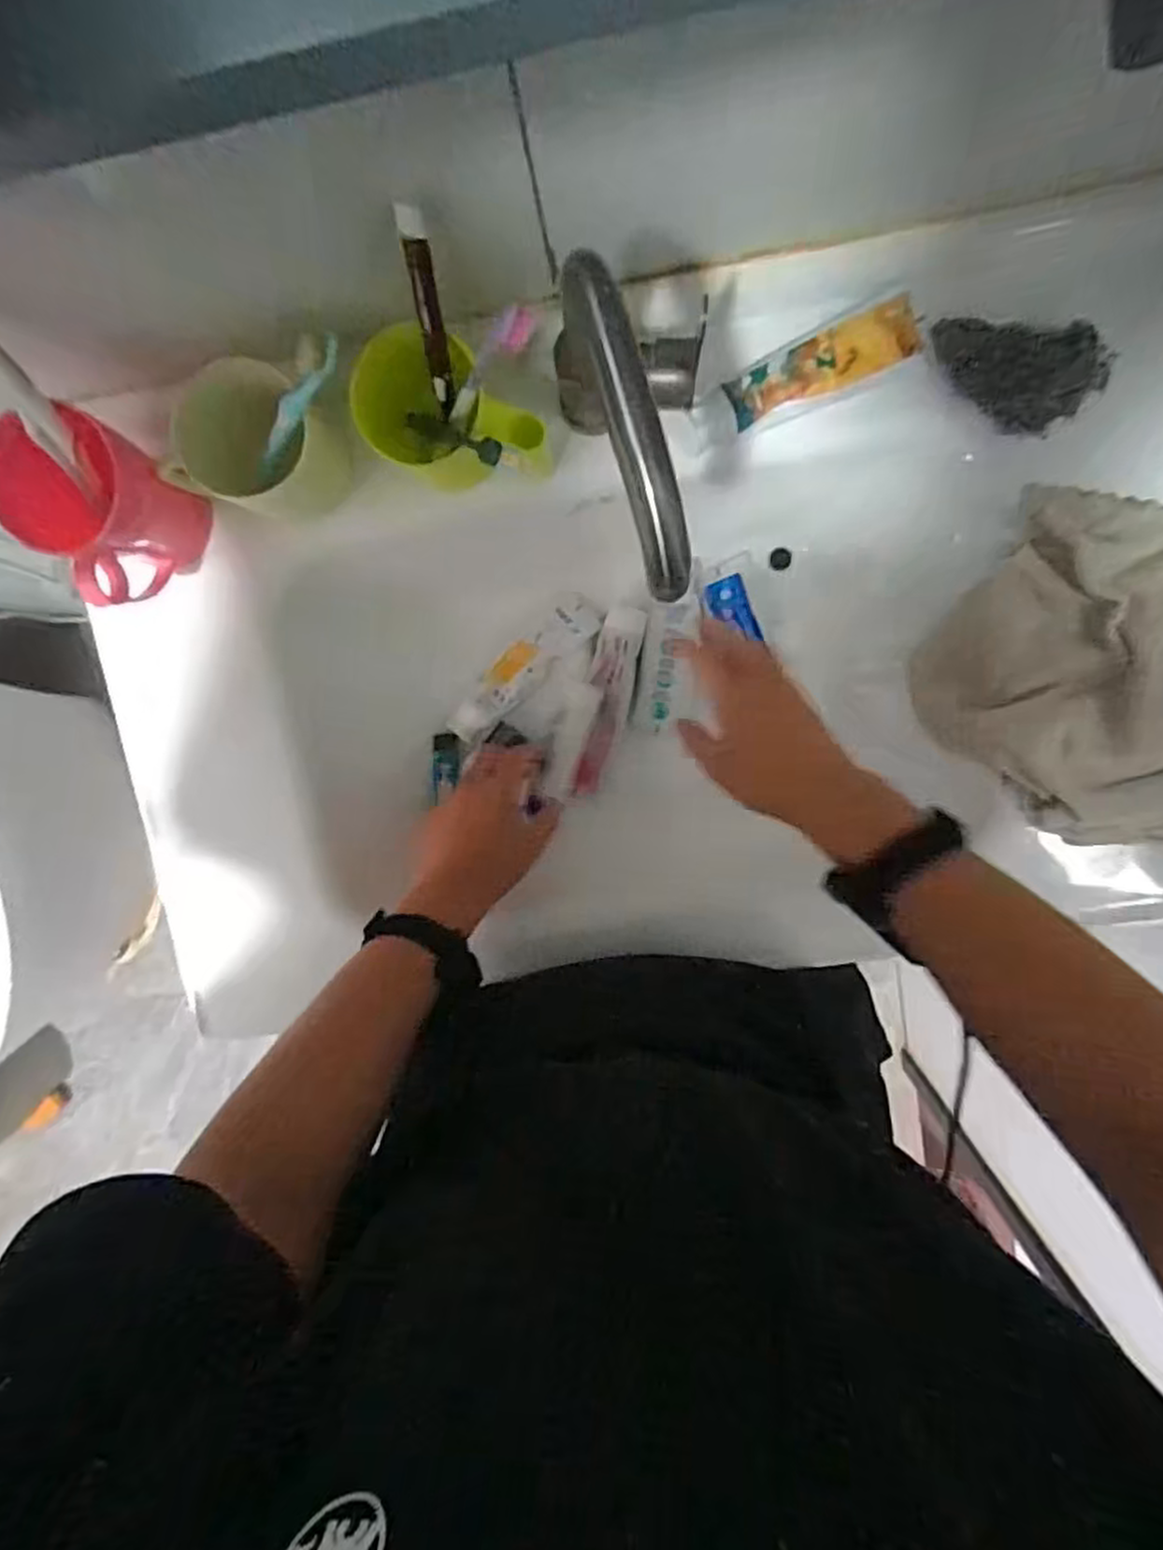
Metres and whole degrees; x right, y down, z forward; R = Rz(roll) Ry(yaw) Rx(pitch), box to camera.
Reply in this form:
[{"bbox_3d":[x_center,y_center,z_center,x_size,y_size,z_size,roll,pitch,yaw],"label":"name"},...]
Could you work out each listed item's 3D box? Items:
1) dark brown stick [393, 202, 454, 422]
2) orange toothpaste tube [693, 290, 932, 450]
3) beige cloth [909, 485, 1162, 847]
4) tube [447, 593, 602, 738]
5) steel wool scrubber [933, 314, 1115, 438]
[{"bbox_3d":[-0.086,-0.258,0.422,0.015,0.121,0.016,8,69,2],"label":"dark brown stick"},{"bbox_3d":[0.155,-0.271,0.503,0.172,0.034,0.049,-30,96,7],"label":"orange toothpaste tube"},{"bbox_3d":[0.355,-0.076,0.541,0.179,0.093,0.245,-4,98,4],"label":"beige cloth"},{"bbox_3d":[-0.052,-0.098,0.668,0.165,0.024,0.045,-45,94,-5],"label":"tube"},{"bbox_3d":[0.284,-0.263,0.488,0.102,0.033,0.058,11,99,2],"label":"steel wool scrubber"}]

